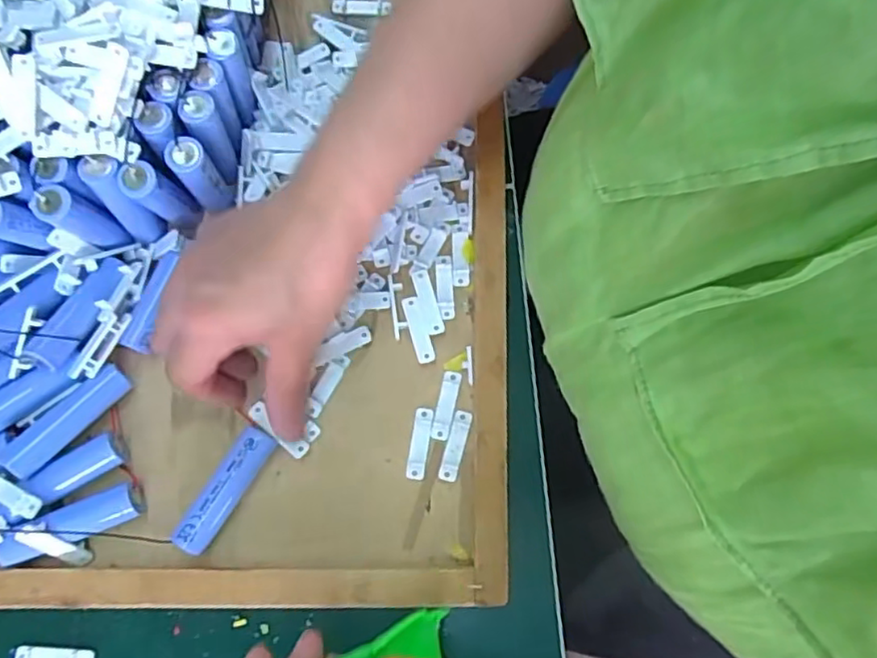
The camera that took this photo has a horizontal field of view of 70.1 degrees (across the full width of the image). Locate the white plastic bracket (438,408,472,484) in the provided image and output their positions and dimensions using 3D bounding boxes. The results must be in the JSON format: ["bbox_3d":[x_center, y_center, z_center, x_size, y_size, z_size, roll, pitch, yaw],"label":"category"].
[{"bbox_3d":[0.009,0.062,0.331,0.010,0.004,0.038,16,77,3],"label":"white plastic bracket"}]

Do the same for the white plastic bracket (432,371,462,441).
[{"bbox_3d":[0.004,0.041,0.336,0.009,0.004,0.037,13,77,3],"label":"white plastic bracket"}]

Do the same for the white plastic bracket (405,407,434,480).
[{"bbox_3d":[-0.010,0.061,0.333,0.010,0.004,0.038,9,77,2],"label":"white plastic bracket"}]

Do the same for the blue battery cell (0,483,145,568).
[{"bbox_3d":[-0.185,0.098,0.313,0.069,0.015,0.018,-22,78,-5],"label":"blue battery cell"}]

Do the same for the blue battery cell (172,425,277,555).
[{"bbox_3d":[-0.107,0.080,0.317,0.017,0.015,0.066,31,79,7],"label":"blue battery cell"}]

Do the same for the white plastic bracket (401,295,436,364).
[{"bbox_3d":[-0.011,0.000,0.344,0.010,0.005,0.038,-17,77,-4],"label":"white plastic bracket"}]

